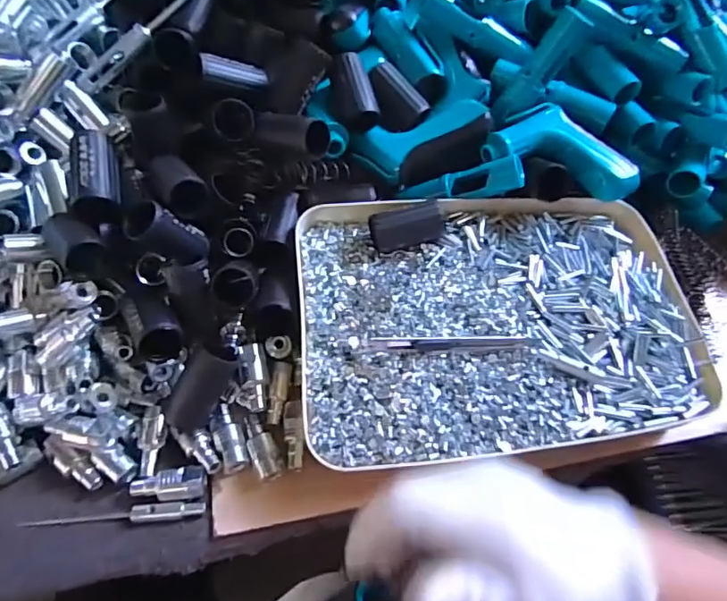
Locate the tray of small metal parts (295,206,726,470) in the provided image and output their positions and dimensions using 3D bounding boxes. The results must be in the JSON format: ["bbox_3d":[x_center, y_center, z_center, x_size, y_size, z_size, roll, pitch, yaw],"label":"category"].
[{"bbox_3d":[0.112,0.015,0.420,0.328,0.060,0.225,-4,57,-7],"label":"tray of small metal parts"}]

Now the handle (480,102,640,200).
[{"bbox_3d":[0.182,-0.138,0.464,0.140,0.037,0.072,9,57,1],"label":"handle"}]

